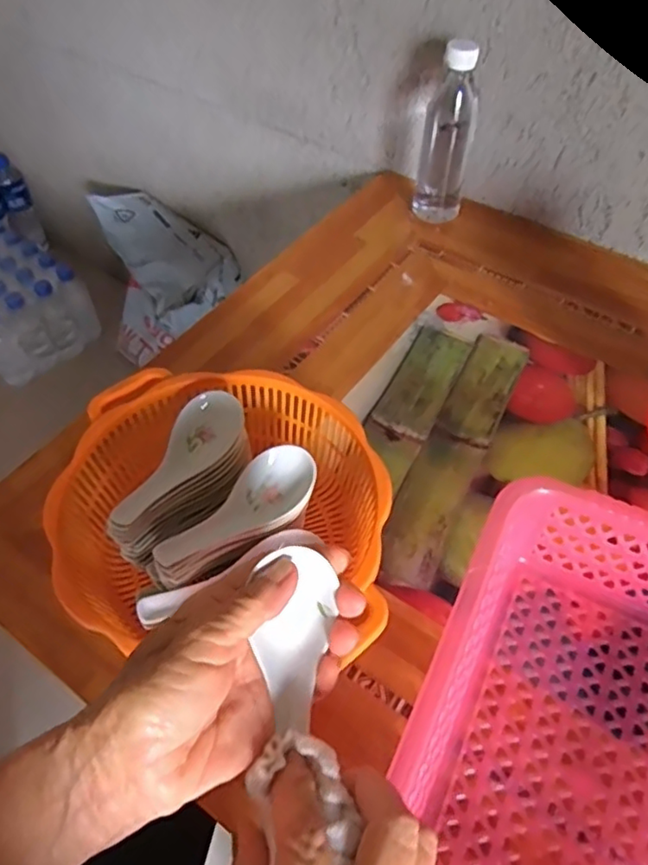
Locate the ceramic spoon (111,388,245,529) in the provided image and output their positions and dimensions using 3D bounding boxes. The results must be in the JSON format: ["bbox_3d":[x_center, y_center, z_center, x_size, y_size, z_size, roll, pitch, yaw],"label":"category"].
[{"bbox_3d":[-0.097,0.018,0.410,0.040,0.025,0.120,21,55,14],"label":"ceramic spoon"}]

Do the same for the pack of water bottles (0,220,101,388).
[{"bbox_3d":[-0.669,-0.274,1.269,0.348,0.190,0.232,32,59,21],"label":"pack of water bottles"}]

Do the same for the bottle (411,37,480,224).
[{"bbox_3d":[0.136,-0.330,0.675,0.054,0.181,0.054,3,52,3],"label":"bottle"}]

